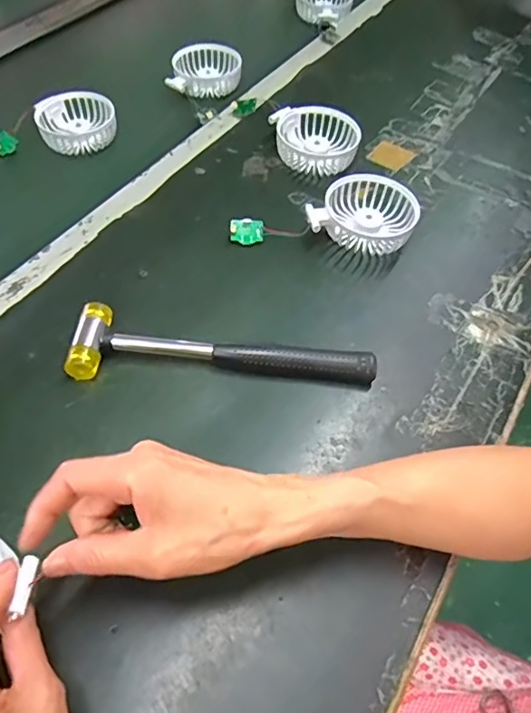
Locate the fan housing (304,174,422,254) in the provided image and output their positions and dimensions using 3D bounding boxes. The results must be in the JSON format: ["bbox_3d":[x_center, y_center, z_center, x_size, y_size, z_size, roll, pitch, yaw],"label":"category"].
[{"bbox_3d":[0.096,-0.143,0.538,0.105,0.034,0.082,5,55,-1],"label":"fan housing"}]

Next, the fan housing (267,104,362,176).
[{"bbox_3d":[0.056,-0.245,0.605,0.093,0.033,0.091,-3,55,-7],"label":"fan housing"}]

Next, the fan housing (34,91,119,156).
[{"bbox_3d":[-0.226,-0.283,0.647,0.090,0.033,0.077,-16,58,-15],"label":"fan housing"}]

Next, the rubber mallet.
[{"bbox_3d":[-0.033,-0.009,0.440,0.239,0.022,0.059,1,55,-4],"label":"rubber mallet"}]

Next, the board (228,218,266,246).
[{"bbox_3d":[-0.018,-0.120,0.518,0.033,0.007,0.026,-5,90,-7],"label":"board"}]

